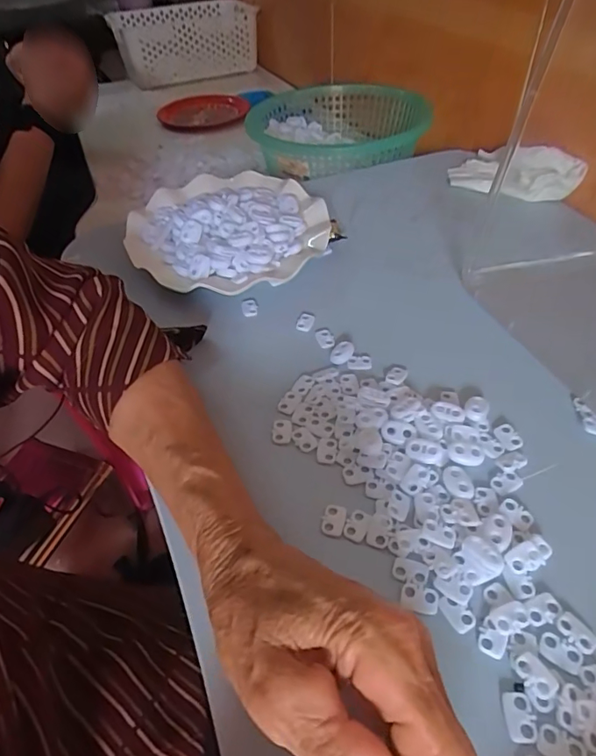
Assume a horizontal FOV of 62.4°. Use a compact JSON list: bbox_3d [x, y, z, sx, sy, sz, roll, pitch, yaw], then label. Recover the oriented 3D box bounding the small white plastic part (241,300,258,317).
[{"bbox_3d":[-0.040,-0.057,0.406,0.012,0.006,0.015,-12,49,-6],"label":"small white plastic part"}]

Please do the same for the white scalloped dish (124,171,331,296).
[{"bbox_3d":[-0.065,-0.135,0.458,0.179,0.039,0.174,-2,49,3],"label":"white scalloped dish"}]

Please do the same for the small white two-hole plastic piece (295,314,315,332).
[{"bbox_3d":[0.006,-0.045,0.396,0.012,0.005,0.016,14,51,16],"label":"small white two-hole plastic piece"}]

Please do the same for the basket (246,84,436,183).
[{"bbox_3d":[0.048,-0.336,0.669,0.228,0.080,0.285,-8,46,-3],"label":"basket"}]

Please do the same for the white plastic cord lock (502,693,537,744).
[{"bbox_3d":[0.096,0.145,0.211,0.012,0.004,0.018,0,49,5],"label":"white plastic cord lock"}]

